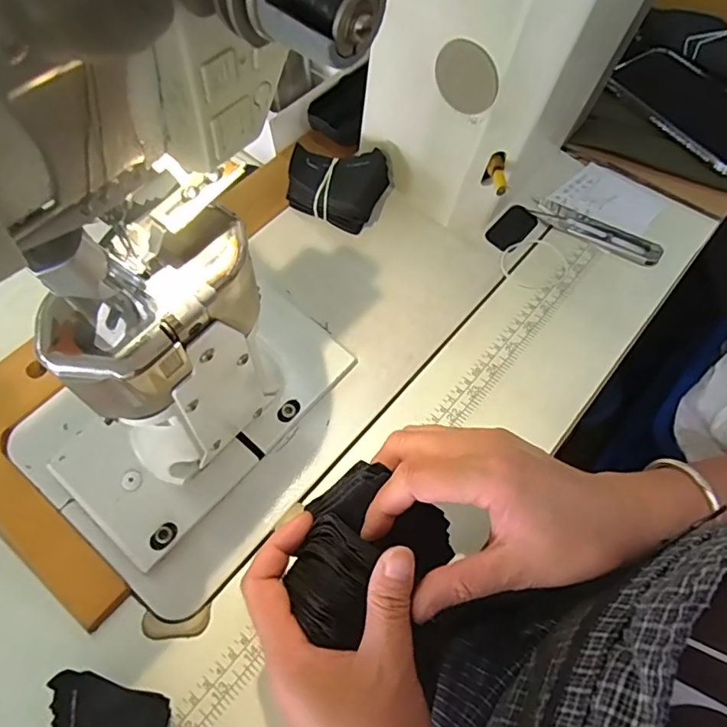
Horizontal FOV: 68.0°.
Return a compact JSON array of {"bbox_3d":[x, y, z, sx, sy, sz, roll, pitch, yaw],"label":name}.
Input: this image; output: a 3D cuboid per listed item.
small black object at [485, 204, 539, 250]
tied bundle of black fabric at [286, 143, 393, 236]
[{"bbox_3d":[0.131,-0.120,0.476,0.029,0.005,0.053,35,67,20],"label":"small black object"},{"bbox_3d":[-0.021,-0.146,0.450,0.073,0.051,0.062,22,64,12],"label":"tied bundle of black fabric"}]

